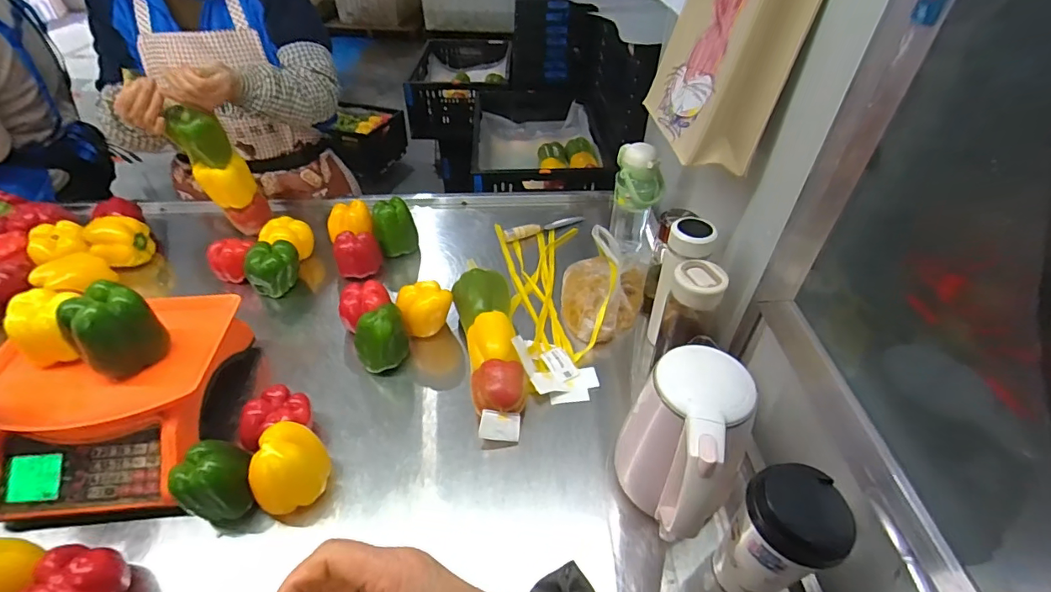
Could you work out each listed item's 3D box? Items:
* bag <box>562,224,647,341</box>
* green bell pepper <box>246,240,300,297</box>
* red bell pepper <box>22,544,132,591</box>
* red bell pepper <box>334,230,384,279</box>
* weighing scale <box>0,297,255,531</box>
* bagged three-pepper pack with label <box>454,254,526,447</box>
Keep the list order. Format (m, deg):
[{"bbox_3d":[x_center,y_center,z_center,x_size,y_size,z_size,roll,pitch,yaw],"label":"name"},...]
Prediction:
[{"bbox_3d":[0.143,-0.016,0.878,0.149,0.075,0.236,7,45,6],"label":"bag"},{"bbox_3d":[-0.480,-0.054,0.912,0.078,0.079,0.084,10,45,8],"label":"green bell pepper"},{"bbox_3d":[-0.481,0.315,0.510,0.065,0.070,0.089,10,45,8],"label":"red bell pepper"},{"bbox_3d":[-0.334,-0.087,0.951,0.087,0.078,0.070,-12,46,-14],"label":"red bell pepper"},{"bbox_3d":[-0.561,0.137,0.651,0.282,0.106,0.280,-4,45,-6],"label":"weighing scale"},{"bbox_3d":[-0.054,0.081,0.773,0.093,0.082,0.307,-9,45,-10],"label":"bagged three-pepper pack with label"}]

